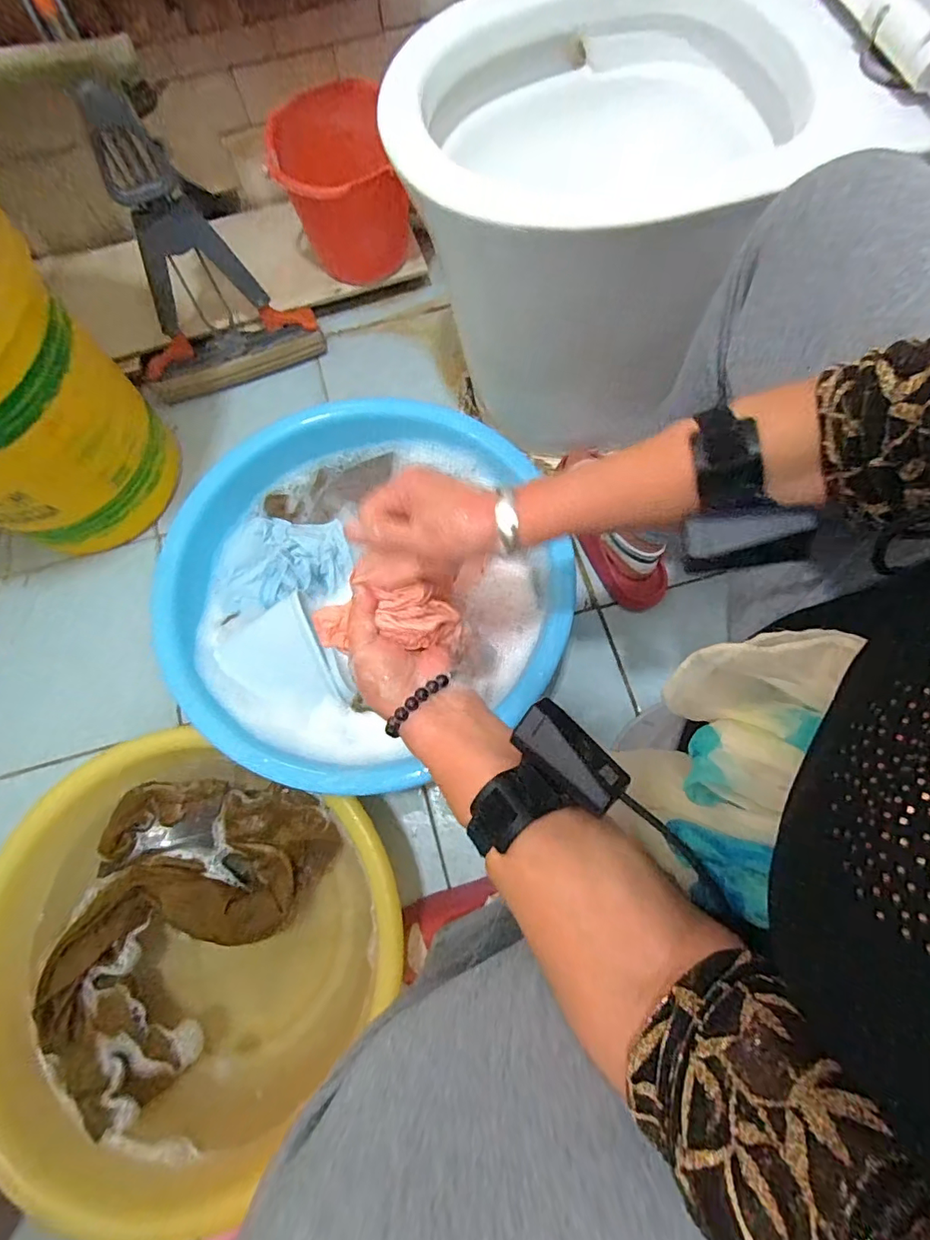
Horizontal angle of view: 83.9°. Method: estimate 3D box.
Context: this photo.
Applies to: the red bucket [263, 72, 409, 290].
[{"bbox_3d":[-0.185,-0.635,0.788,0.162,0.188,0.205,-16,74,-3],"label":"red bucket"}]

